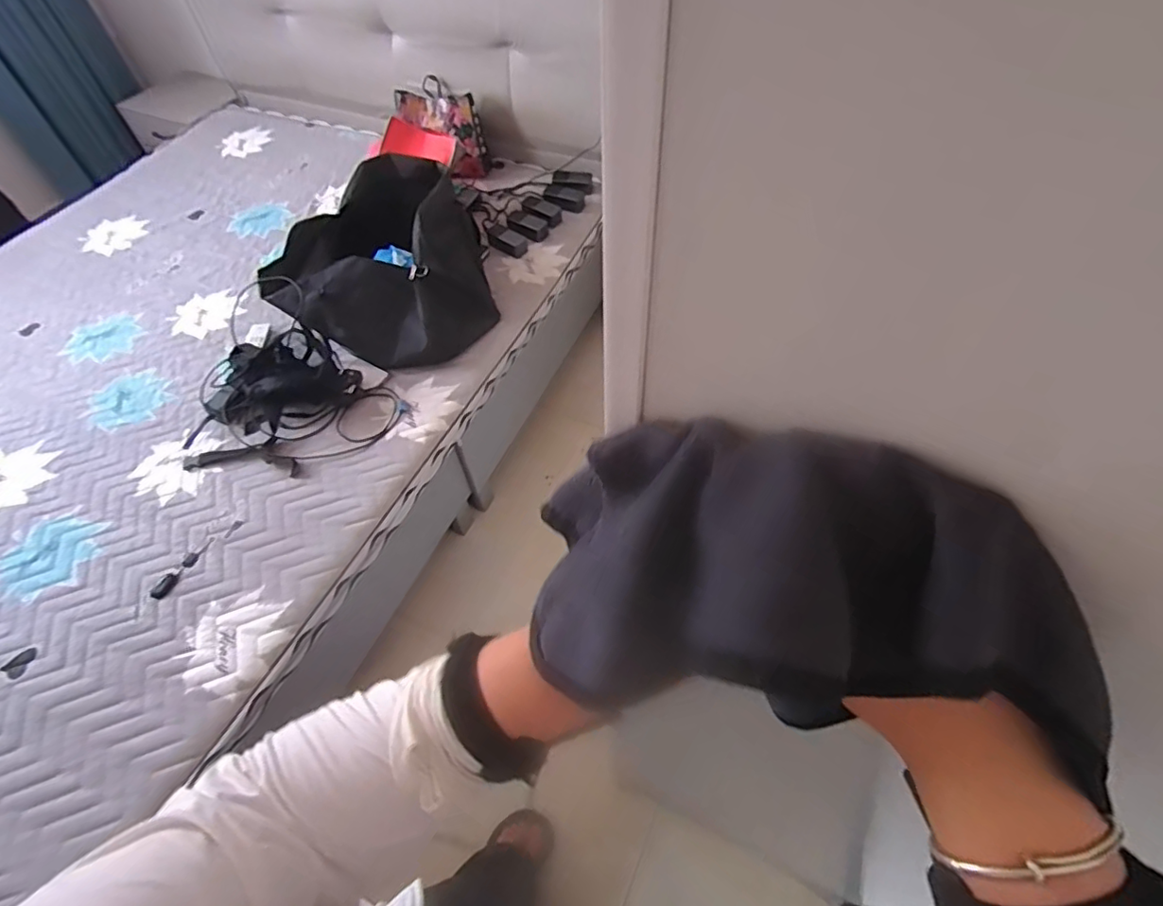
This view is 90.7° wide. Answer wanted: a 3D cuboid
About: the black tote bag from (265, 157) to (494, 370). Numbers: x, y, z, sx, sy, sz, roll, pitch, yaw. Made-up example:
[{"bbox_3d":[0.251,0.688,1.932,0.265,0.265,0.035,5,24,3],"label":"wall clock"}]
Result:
[{"bbox_3d":[-0.555,-0.497,1.573,0.551,0.264,0.606,-18,57,-10],"label":"black tote bag"}]

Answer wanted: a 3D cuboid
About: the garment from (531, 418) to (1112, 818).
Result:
[{"bbox_3d":[0.076,0.056,0.211,0.198,0.117,0.076,14,57,11],"label":"garment"}]

